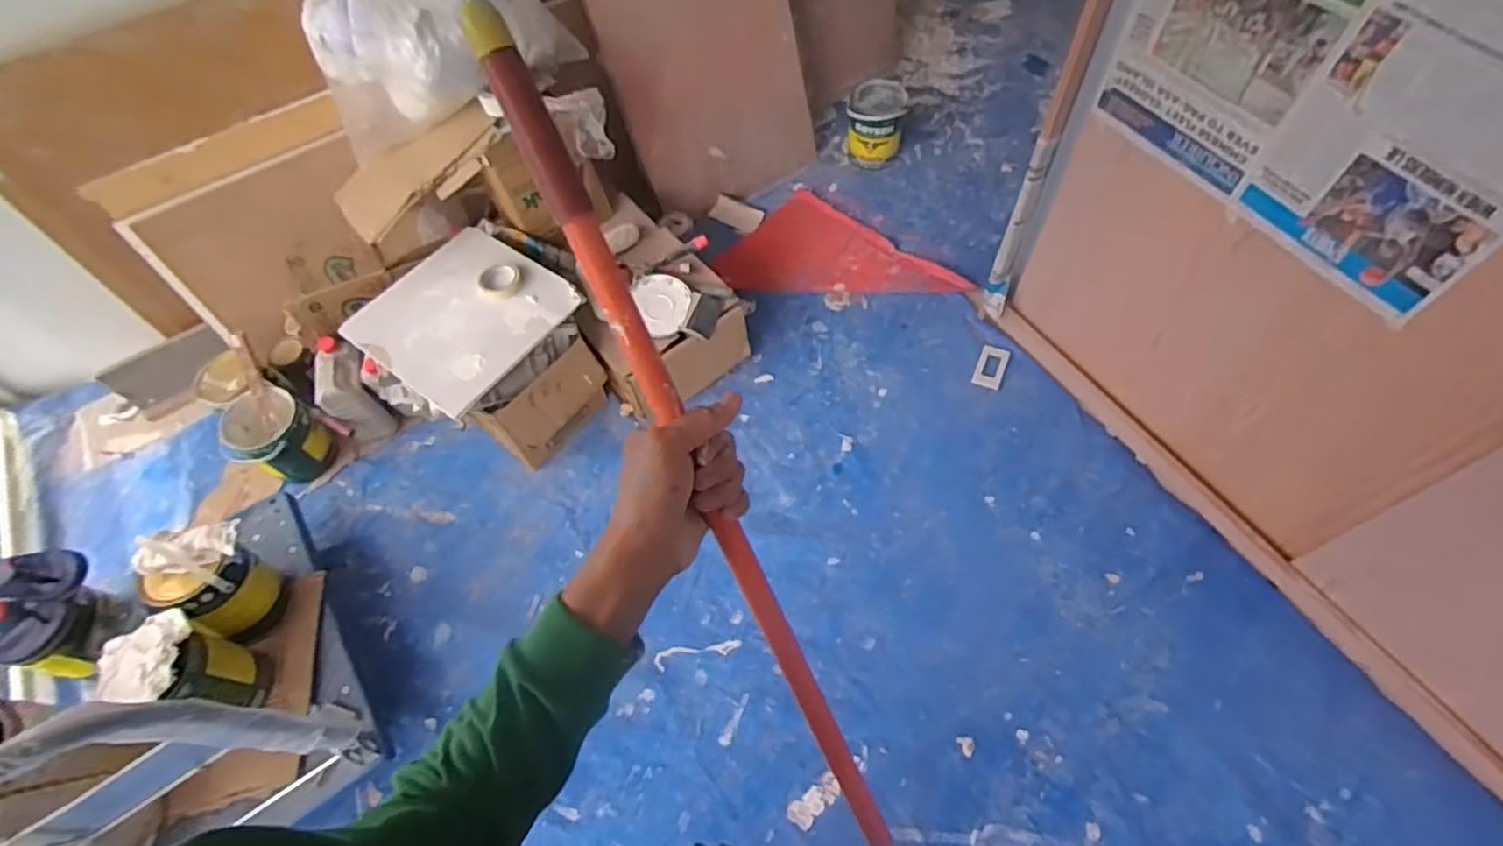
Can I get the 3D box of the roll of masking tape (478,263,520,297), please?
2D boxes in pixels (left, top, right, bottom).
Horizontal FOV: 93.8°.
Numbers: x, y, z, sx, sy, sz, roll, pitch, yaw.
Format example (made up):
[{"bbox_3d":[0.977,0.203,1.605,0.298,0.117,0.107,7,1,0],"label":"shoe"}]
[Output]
[{"bbox_3d":[-0.577,-0.325,1.617,0.094,0.026,0.088,-2,60,3],"label":"roll of masking tape"}]

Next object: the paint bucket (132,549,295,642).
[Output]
[{"bbox_3d":[-1.009,0.316,1.347,0.143,0.196,0.143,-2,60,3],"label":"paint bucket"}]

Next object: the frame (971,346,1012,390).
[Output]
[{"bbox_3d":[0.623,-0.148,1.823,0.070,0.009,0.131,21,63,15],"label":"frame"}]

